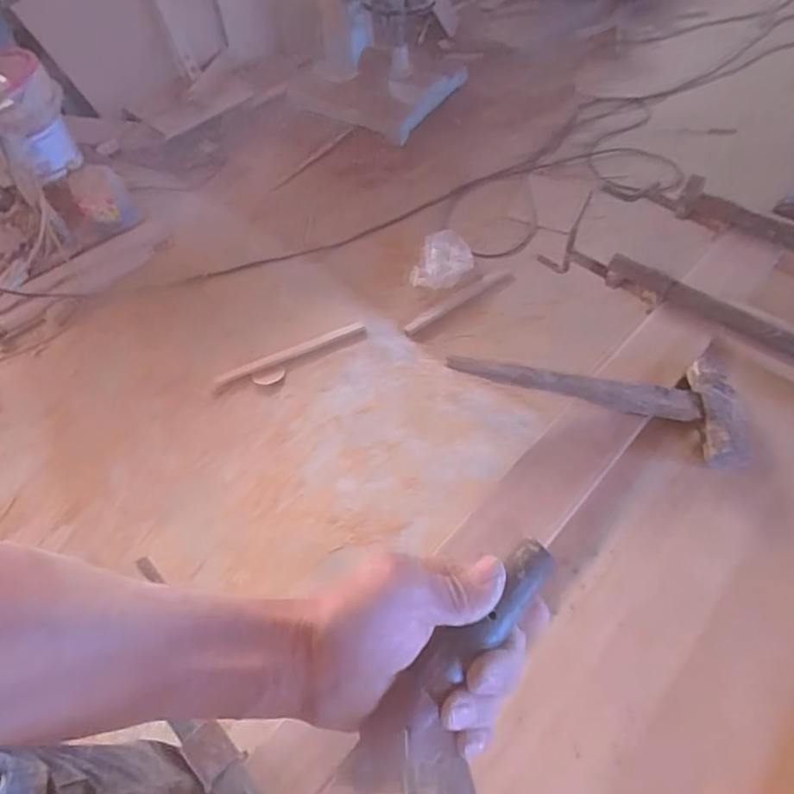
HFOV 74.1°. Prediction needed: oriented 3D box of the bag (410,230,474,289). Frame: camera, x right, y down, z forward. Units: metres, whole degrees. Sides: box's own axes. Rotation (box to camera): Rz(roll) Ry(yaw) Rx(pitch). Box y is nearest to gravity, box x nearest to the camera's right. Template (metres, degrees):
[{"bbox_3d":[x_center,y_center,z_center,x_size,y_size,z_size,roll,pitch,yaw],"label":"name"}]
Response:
[{"bbox_3d":[0.171,-0.495,1.897,0.179,0.118,0.228,15,58,13],"label":"bag"}]

